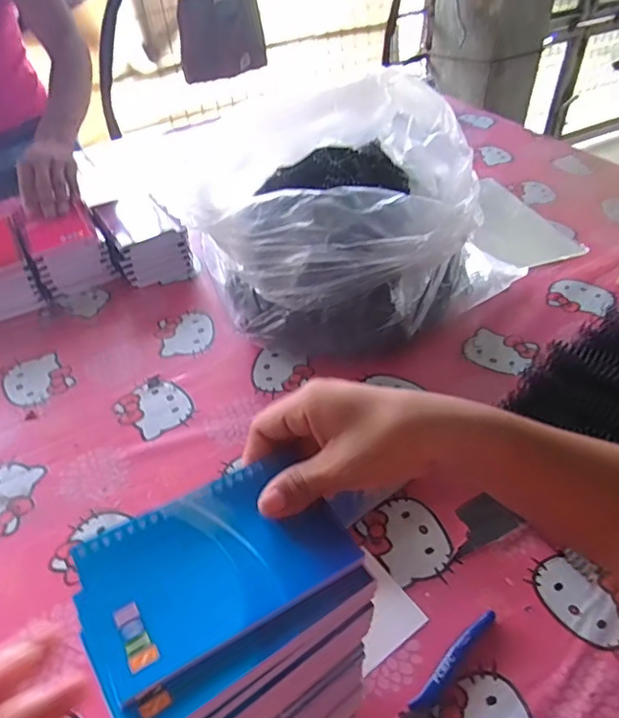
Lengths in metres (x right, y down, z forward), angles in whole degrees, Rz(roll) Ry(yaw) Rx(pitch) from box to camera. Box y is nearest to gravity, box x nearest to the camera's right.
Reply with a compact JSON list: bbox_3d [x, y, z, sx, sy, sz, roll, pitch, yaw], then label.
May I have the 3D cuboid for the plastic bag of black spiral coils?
[{"bbox_3d":[0.059,-0.169,0.666,0.346,0.198,0.248,-31,50,-27],"label":"plastic bag of black spiral coils"}]

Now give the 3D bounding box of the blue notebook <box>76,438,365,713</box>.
[{"bbox_3d":[-0.047,0.103,0.287,0.127,0.006,0.079,-22,56,-22],"label":"blue notebook"}]

